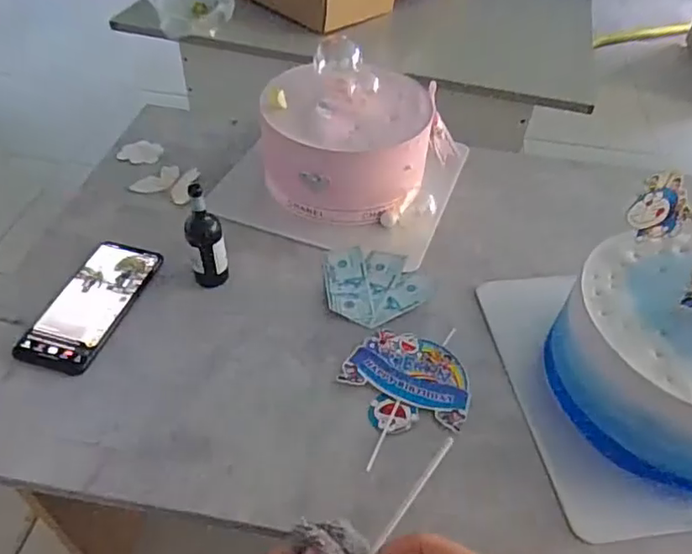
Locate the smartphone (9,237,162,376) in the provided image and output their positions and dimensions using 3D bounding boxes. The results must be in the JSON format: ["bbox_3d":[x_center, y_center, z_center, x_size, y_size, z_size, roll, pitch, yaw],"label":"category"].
[{"bbox_3d":[-0.248,0.025,0.566,0.076,0.008,0.159,12,48,10],"label":"smartphone"}]

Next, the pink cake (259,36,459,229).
[{"bbox_3d":[0.012,-0.163,0.668,0.208,0.135,0.167,7,46,4],"label":"pink cake"}]

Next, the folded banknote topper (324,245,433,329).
[{"bbox_3d":[0.024,0.002,0.605,0.102,0.004,0.107,-25,52,-23],"label":"folded banknote topper"}]

